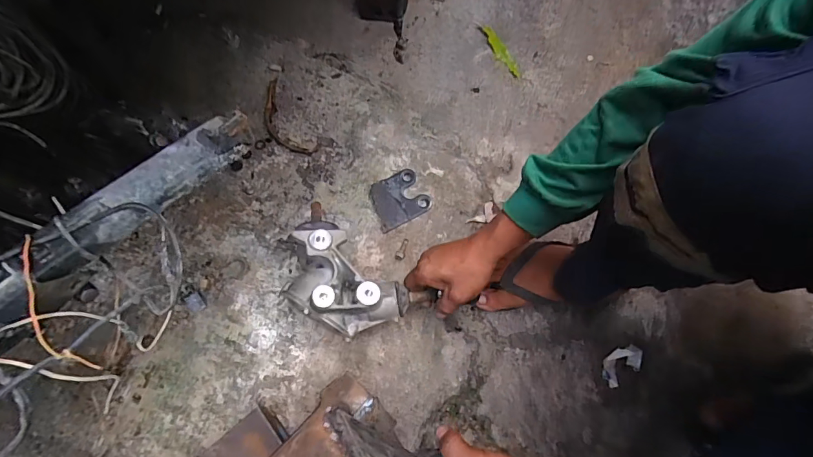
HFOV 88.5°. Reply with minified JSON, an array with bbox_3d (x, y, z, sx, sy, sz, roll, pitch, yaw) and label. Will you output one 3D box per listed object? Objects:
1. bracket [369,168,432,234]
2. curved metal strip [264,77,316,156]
[{"bbox_3d":[-0.013,-0.049,0.671,0.087,0.020,0.081,-27,72,-8],"label":"bracket"},{"bbox_3d":[-0.226,-0.196,0.744,0.058,0.004,0.186,-29,72,-9],"label":"curved metal strip"}]

